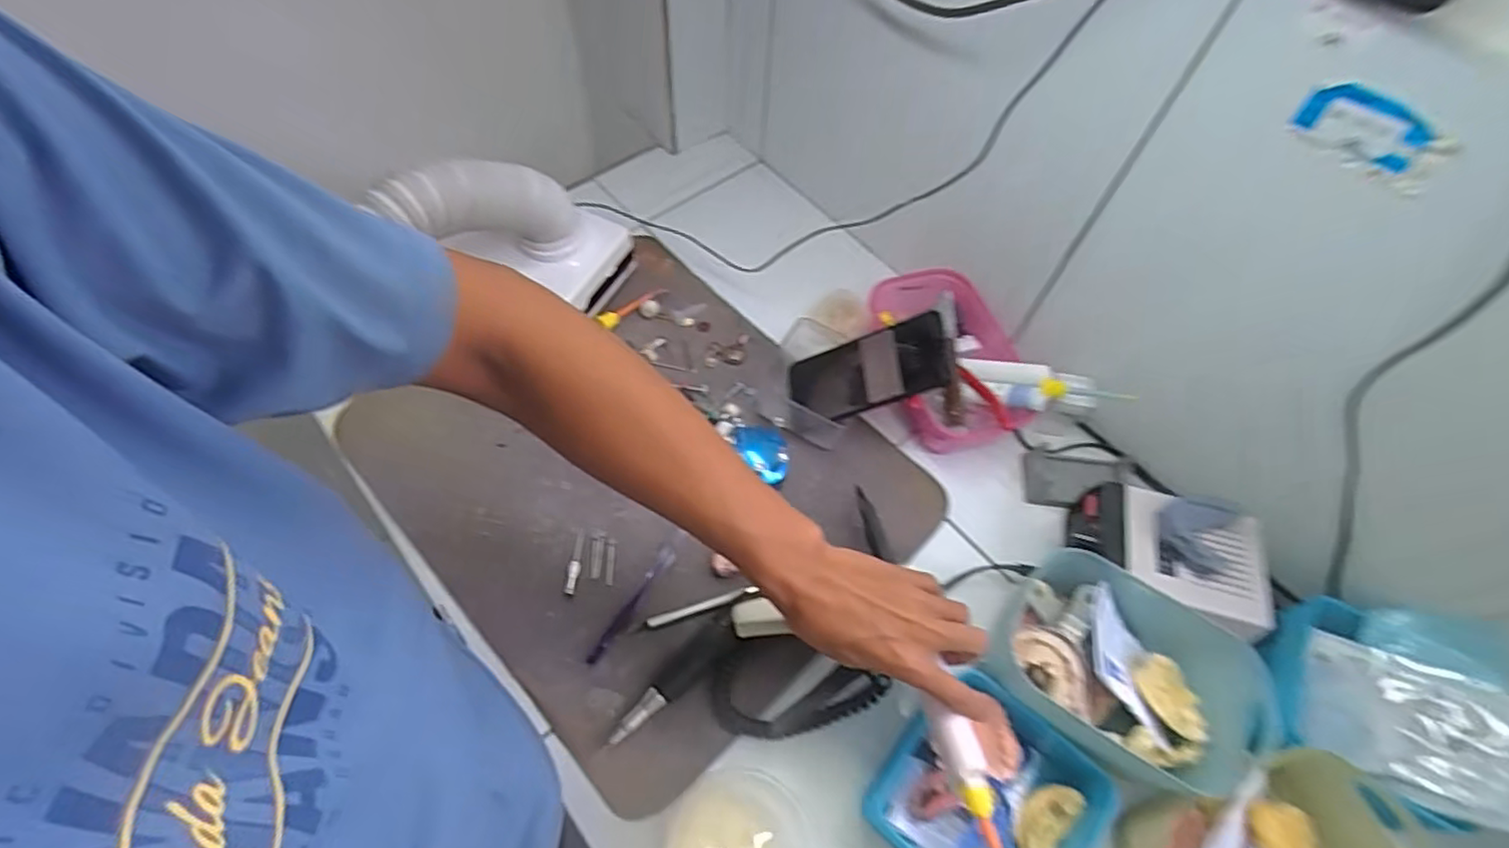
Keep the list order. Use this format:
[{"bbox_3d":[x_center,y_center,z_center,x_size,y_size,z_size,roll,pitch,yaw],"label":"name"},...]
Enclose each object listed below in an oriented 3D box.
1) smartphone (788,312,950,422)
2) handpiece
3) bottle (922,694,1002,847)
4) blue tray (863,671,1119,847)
[{"bbox_3d":[0.104,-0.046,0.626,0.159,0.013,0.072,-19,70,34],"label":"smartphone"},{"bbox_3d":[-0.068,0.208,0.529,0.121,0.026,0.027,-38,69,-21],"label":"handpiece"},{"bbox_3d":[0.149,0.255,0.424,0.025,0.036,0.145,-20,89,-14],"label":"bottle"},{"bbox_3d":[0.171,0.276,0.486,0.141,0.055,0.134,38,66,17],"label":"blue tray"}]

